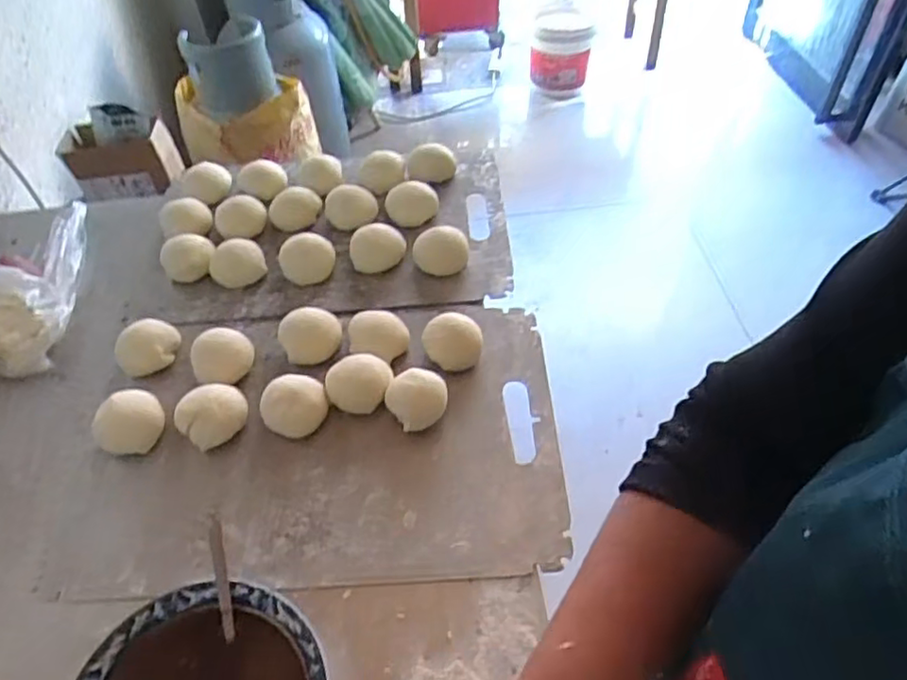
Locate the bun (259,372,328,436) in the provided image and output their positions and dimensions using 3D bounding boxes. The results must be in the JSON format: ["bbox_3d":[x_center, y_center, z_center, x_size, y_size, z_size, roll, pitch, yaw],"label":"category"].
[{"bbox_3d":[-0.152,0.062,0.616,0.060,0.041,0.051,-23,52,-16],"label":"bun"}]

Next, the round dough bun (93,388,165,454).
[{"bbox_3d":[-0.303,0.079,0.609,0.052,0.036,0.059,33,58,27],"label":"round dough bun"}]

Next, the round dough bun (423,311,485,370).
[{"bbox_3d":[0.001,0.001,0.658,0.062,0.038,0.059,-2,49,2],"label":"round dough bun"}]

